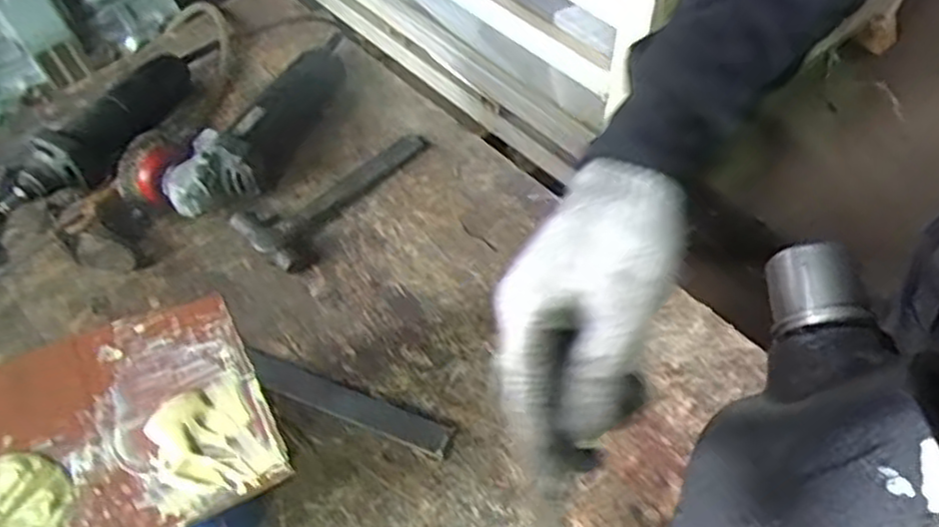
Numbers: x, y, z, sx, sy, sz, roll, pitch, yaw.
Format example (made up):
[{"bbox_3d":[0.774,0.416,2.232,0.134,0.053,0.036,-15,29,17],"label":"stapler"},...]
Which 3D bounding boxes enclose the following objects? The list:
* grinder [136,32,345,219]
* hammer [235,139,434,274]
[{"bbox_3d":[-0.242,-0.170,0.894,0.128,0.067,0.324,36,63,25],"label":"grinder"},{"bbox_3d":[-0.162,-0.093,0.860,0.110,0.029,0.233,28,60,21],"label":"hammer"}]

